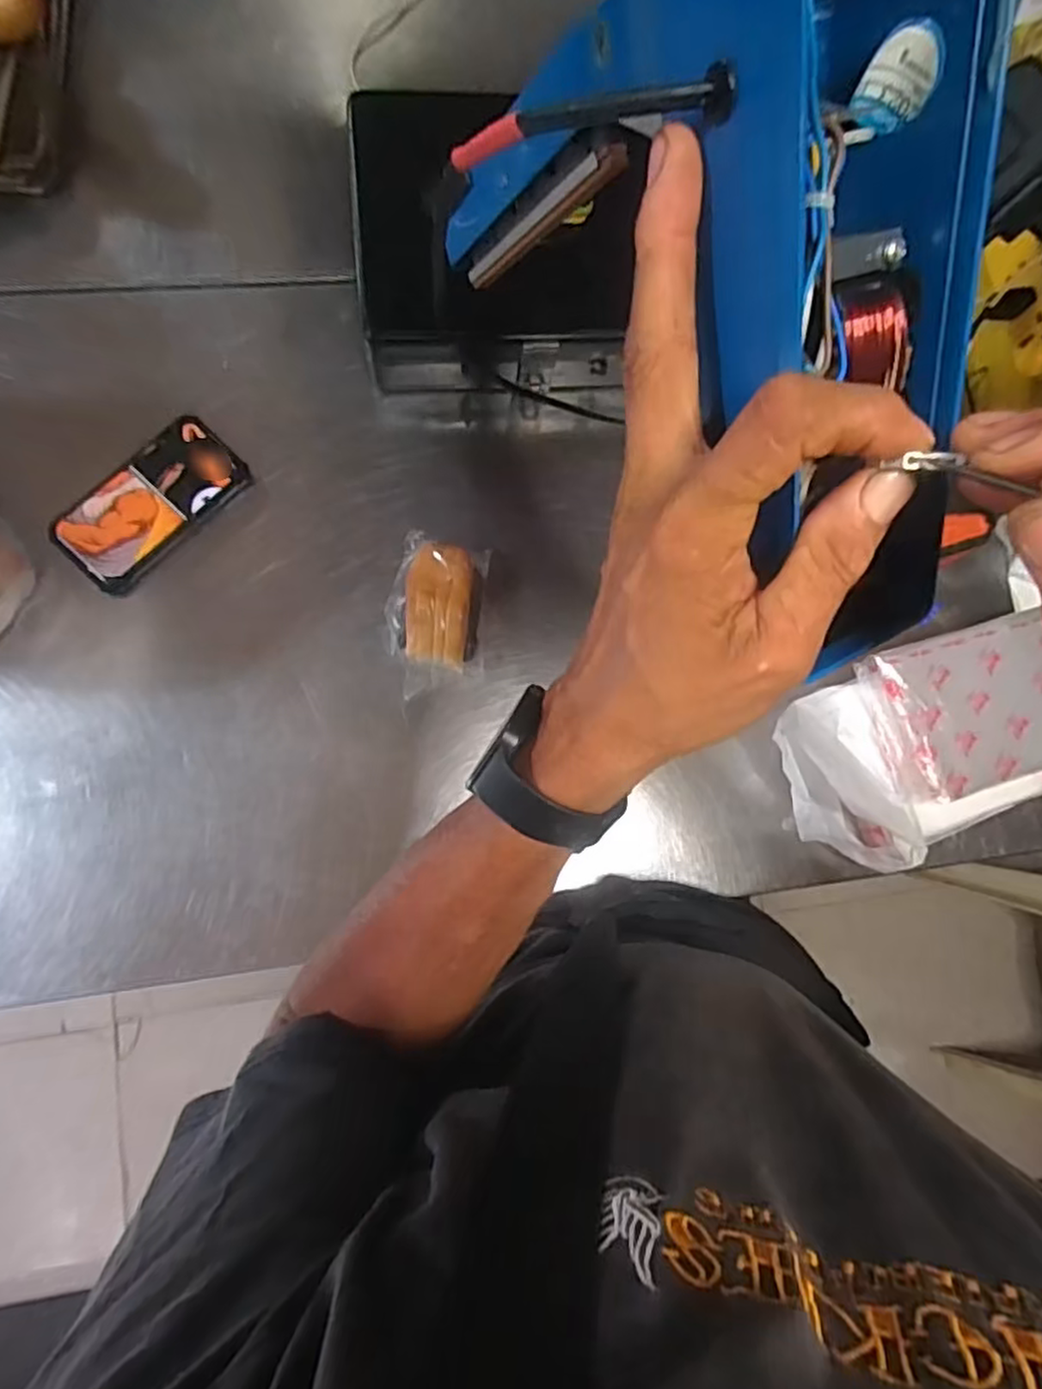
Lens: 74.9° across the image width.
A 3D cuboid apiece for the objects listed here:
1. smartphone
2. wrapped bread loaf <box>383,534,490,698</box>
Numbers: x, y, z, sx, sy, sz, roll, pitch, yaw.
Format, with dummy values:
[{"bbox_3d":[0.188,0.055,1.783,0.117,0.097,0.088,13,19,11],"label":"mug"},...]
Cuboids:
[{"bbox_3d":[-0.319,-0.167,0.587,0.160,0.016,0.082,-45,92,-11],"label":"smartphone"},{"bbox_3d":[-0.073,-0.070,0.592,0.083,0.031,0.133,3,81,-6],"label":"wrapped bread loaf"}]

